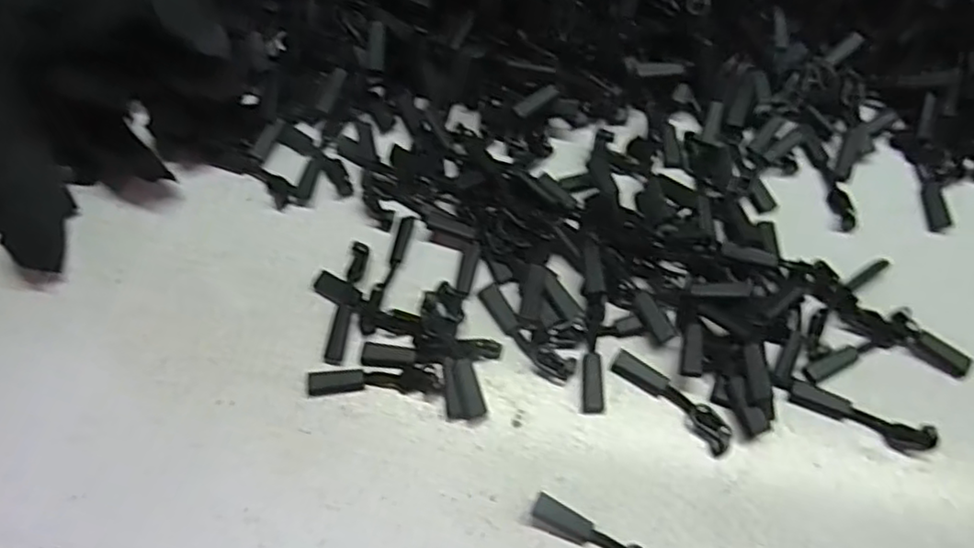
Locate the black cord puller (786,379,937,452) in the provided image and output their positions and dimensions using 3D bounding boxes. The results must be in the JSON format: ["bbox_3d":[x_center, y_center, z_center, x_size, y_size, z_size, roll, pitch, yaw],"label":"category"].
[{"bbox_3d":[0.149,0.057,0.269,0.056,0.006,0.011,22,66,11],"label":"black cord puller"}]

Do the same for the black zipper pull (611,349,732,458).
[{"bbox_3d":[0.075,0.050,0.273,0.054,0.004,0.012,39,71,18],"label":"black zipper pull"}]

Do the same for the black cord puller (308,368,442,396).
[{"bbox_3d":[-0.046,0.044,0.277,0.054,0.005,0.011,0,64,1],"label":"black cord puller"}]

